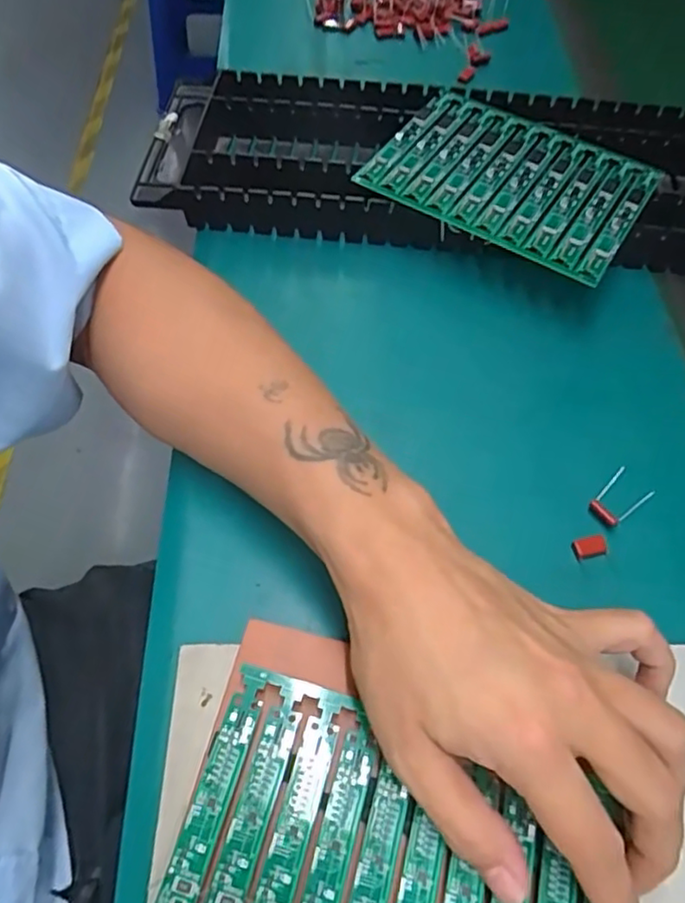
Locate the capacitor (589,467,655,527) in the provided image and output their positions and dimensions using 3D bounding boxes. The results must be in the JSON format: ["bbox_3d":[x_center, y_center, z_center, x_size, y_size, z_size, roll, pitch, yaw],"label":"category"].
[{"bbox_3d":[0.144,0.024,0.329,0.030,0.008,0.020,-36,68,-22],"label":"capacitor"}]

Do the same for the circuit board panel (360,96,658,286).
[{"bbox_3d":[0.110,-0.180,0.411,0.162,0.008,0.120,29,66,14],"label":"circuit board panel"}]

